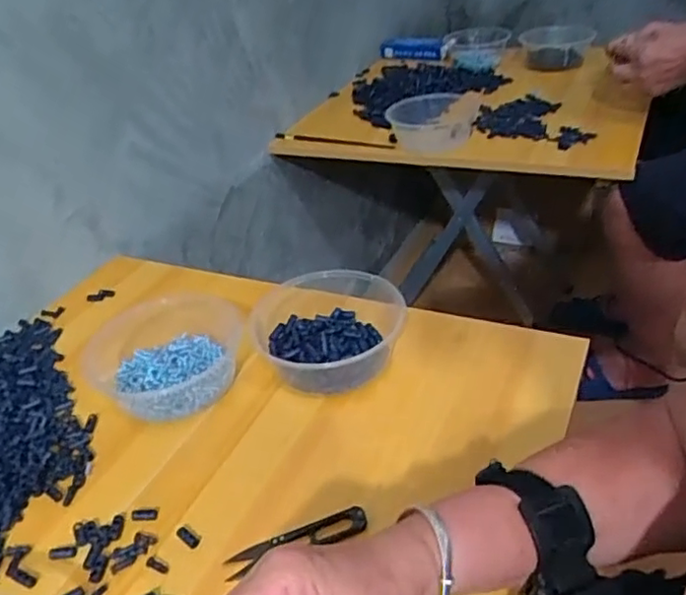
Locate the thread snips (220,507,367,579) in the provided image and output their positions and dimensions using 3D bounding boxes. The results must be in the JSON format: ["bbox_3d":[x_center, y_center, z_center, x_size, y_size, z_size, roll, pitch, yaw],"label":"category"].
[{"bbox_3d":[-0.033,0.169,0.444,0.100,0.011,0.021,-16,35,-12],"label":"thread snips"}]

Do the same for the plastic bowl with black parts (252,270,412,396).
[{"bbox_3d":[-0.019,0.029,0.609,0.142,0.059,0.175,4,35,17],"label":"plastic bowl with black parts"}]

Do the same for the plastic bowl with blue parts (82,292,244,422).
[{"bbox_3d":[-0.167,0.056,0.598,0.150,0.045,0.134,-14,36,-9],"label":"plastic bowl with blue parts"}]

